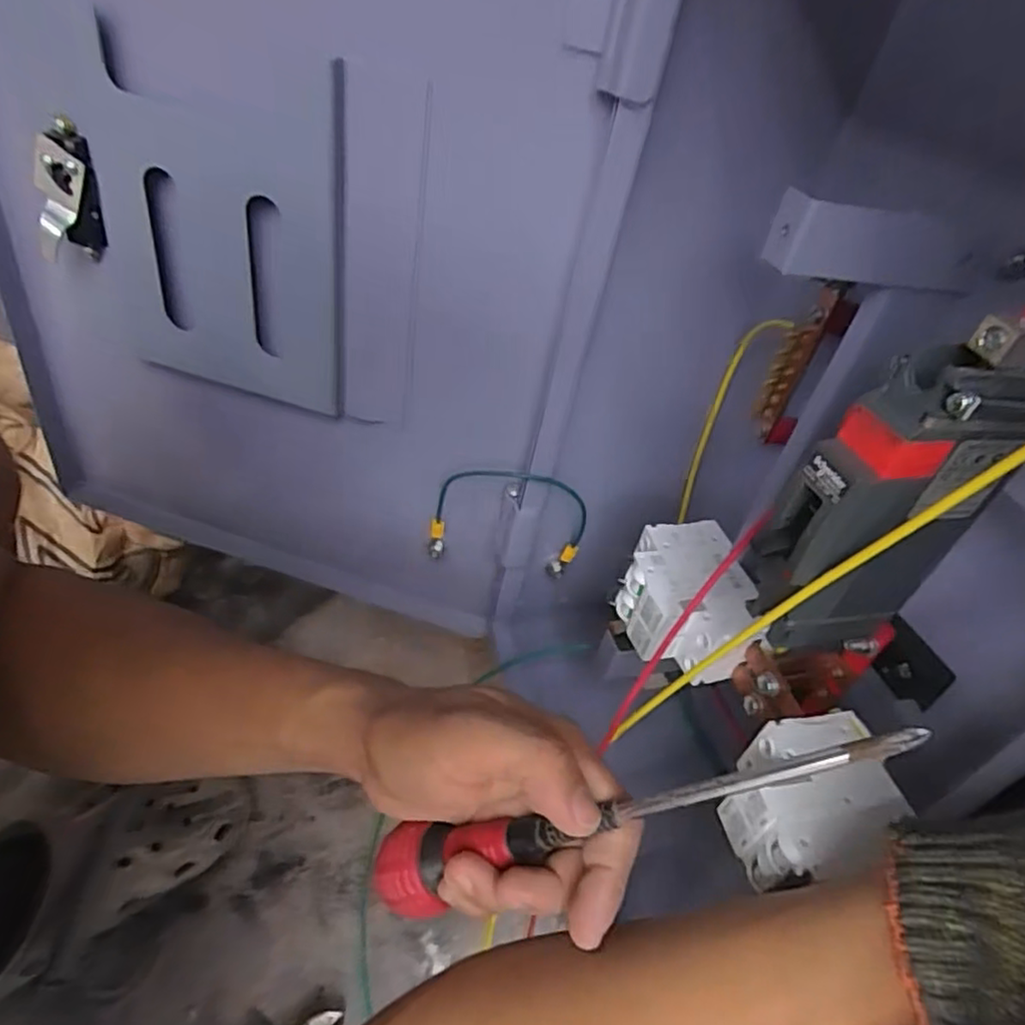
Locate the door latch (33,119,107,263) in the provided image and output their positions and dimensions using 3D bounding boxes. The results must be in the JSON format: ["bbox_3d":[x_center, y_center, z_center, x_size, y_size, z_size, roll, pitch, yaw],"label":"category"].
[{"bbox_3d":[-0.266,-0.188,0.398,0.038,0.084,0.020,26,39,-7],"label":"door latch"}]

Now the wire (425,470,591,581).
[{"bbox_3d":[-0.003,0.008,0.456,0.110,0.120,0.034,3,43,0],"label":"wire"}]

